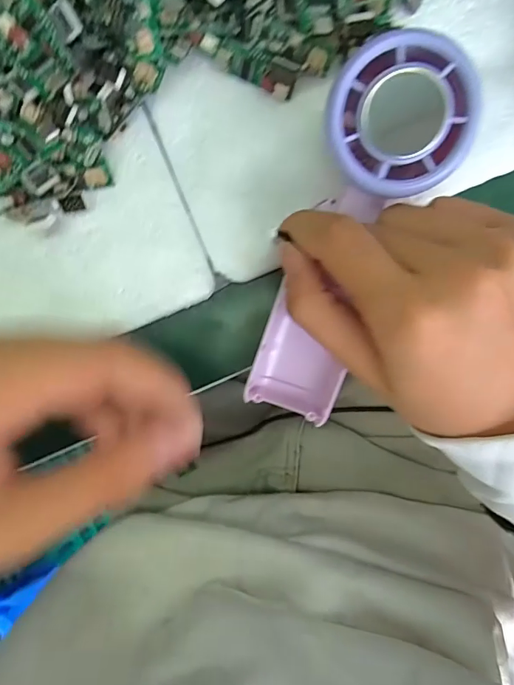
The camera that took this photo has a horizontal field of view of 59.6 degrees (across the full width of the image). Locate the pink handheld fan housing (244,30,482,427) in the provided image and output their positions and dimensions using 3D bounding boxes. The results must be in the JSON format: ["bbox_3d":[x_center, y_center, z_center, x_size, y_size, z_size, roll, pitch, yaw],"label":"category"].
[{"bbox_3d":[0.038,-0.038,0.196,0.051,0.025,0.164,19,121,1],"label":"pink handheld fan housing"}]

